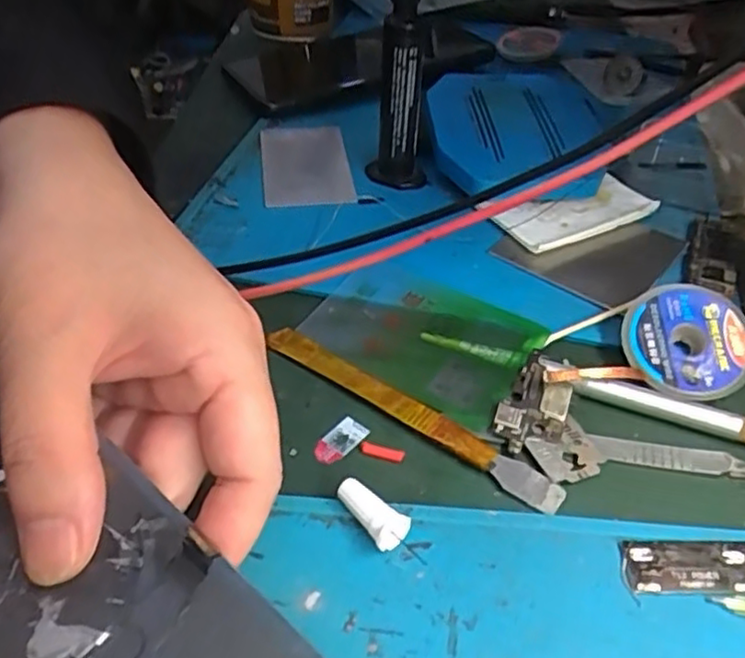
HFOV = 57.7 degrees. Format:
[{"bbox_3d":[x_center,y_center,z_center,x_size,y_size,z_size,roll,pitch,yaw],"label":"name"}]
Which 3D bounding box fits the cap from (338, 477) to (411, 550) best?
[{"bbox_3d":[0.000,0.053,0.198,0.010,0.012,0.023,-26,49,-28],"label":"cap"}]

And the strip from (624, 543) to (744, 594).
[{"bbox_3d":[0.094,0.068,0.192,0.043,0.004,0.015,3,42,0],"label":"strip"}]

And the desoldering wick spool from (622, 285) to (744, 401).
[{"bbox_3d":[0.115,0.005,0.246,0.045,0.008,0.043,17,69,11],"label":"desoldering wick spool"}]

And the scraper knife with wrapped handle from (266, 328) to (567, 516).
[{"bbox_3d":[0.010,0.026,0.235,0.120,0.004,0.011,29,48,26],"label":"scraper knife with wrapped handle"}]

